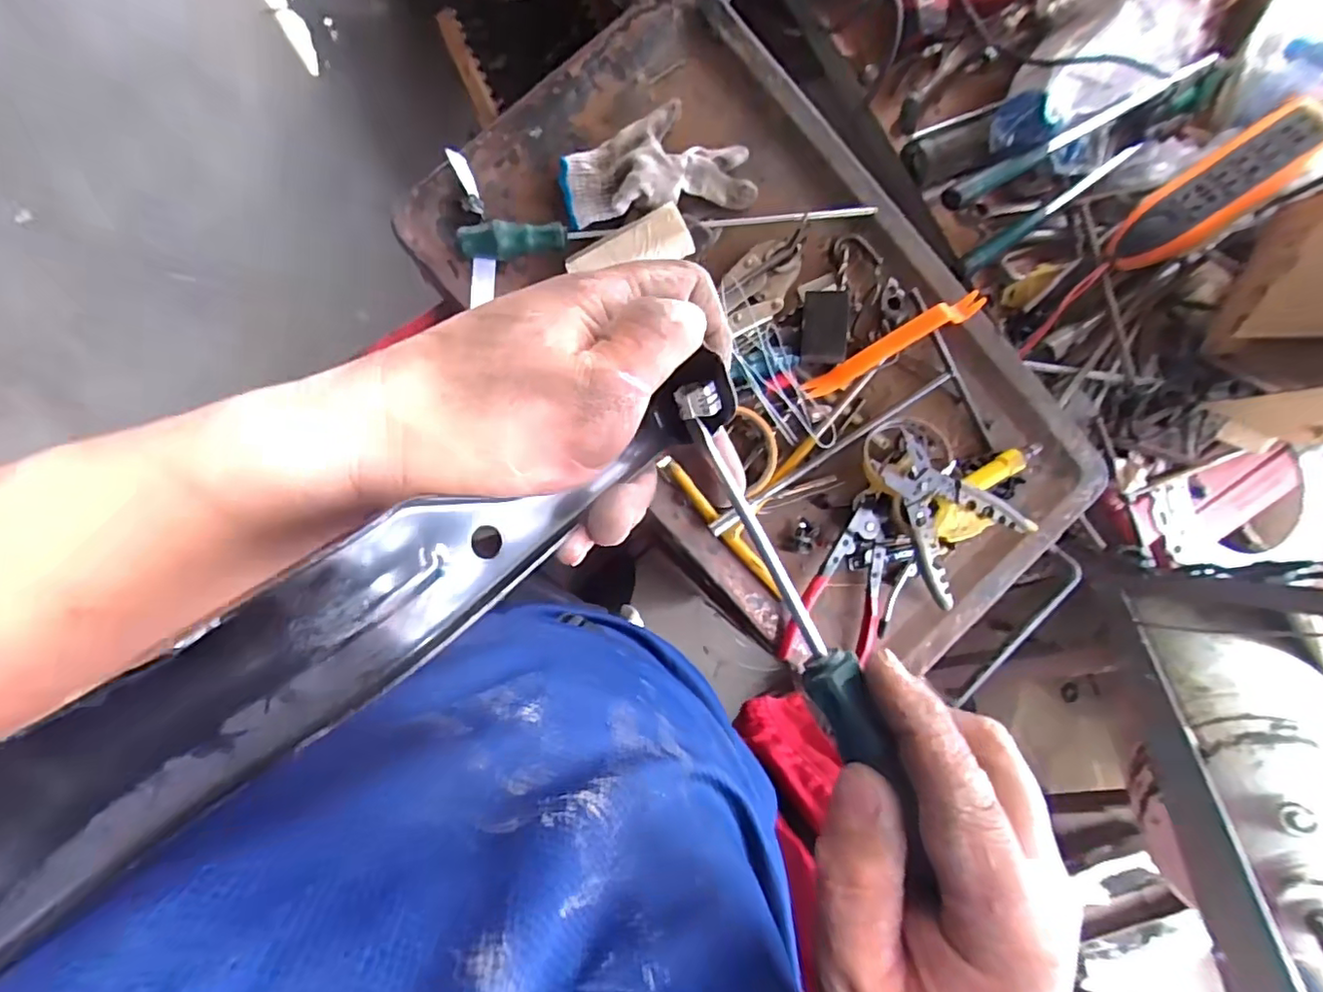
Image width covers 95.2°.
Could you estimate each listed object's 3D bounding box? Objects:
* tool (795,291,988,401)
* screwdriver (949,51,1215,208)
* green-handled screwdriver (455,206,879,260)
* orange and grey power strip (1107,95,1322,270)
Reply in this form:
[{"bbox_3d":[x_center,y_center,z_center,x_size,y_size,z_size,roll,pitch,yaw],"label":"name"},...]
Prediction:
[{"bbox_3d":[0.230,-0.149,0.597,0.203,0.027,0.026,-30,92,-7],"label":"tool"},{"bbox_3d":[0.492,-0.433,0.711,0.410,0.035,0.023,-31,92,-7],"label":"screwdriver"},{"bbox_3d":[0.013,-0.257,0.572,0.395,0.029,0.027,-9,89,-7],"label":"green-handled screwdriver"},{"bbox_3d":[0.653,-0.359,0.709,0.250,0.059,0.074,-39,93,16],"label":"orange and grey power strip"}]

